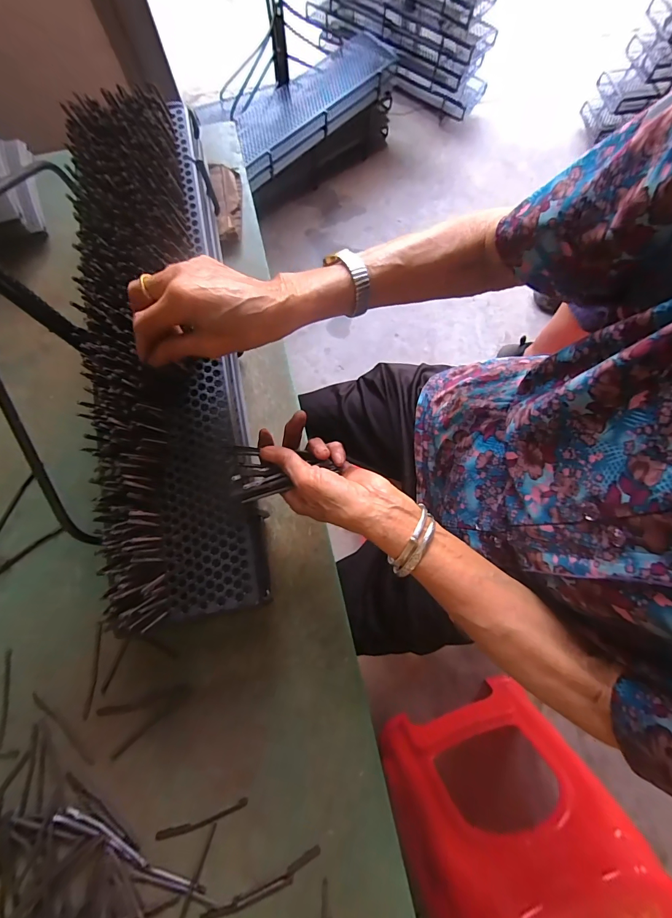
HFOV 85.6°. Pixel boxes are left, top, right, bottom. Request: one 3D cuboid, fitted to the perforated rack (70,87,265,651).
[{"bbox_3d":[-0.185,-0.132,0.392,0.137,0.074,0.578,-10,82,-4],"label":"perforated rack"}]

